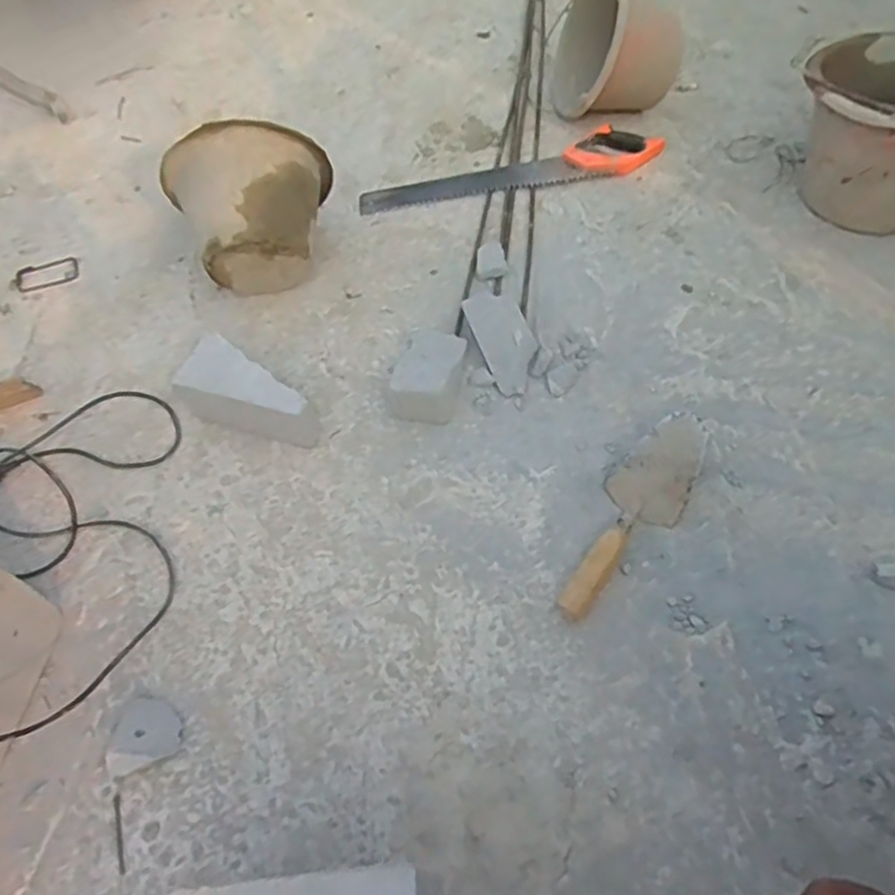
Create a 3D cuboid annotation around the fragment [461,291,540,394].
[{"bbox_3d":[0.084,-0.154,1.003,0.077,0.016,0.163,-20,71,-4],"label":"fragment"}]

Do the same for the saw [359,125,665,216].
[{"bbox_3d":[0.109,-0.493,1.233,0.527,0.046,0.101,-10,54,-2],"label":"saw"}]

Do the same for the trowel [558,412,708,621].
[{"bbox_3d":[0.211,0.078,0.803,0.092,0.070,0.270,24,60,21],"label":"trowel"}]

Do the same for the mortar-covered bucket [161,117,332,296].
[{"bbox_3d":[-0.286,-0.358,1.070,0.234,0.237,0.181,-19,55,-7],"label":"mortar-covered bucket"}]

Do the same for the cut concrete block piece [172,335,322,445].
[{"bbox_3d":[-0.273,-0.065,0.955,0.200,0.088,0.089,27,61,22],"label":"cut concrete block piece"}]

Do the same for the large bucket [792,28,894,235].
[{"bbox_3d":[0.660,-0.458,1.058,0.290,0.224,0.250,37,65,27],"label":"large bucket"}]

